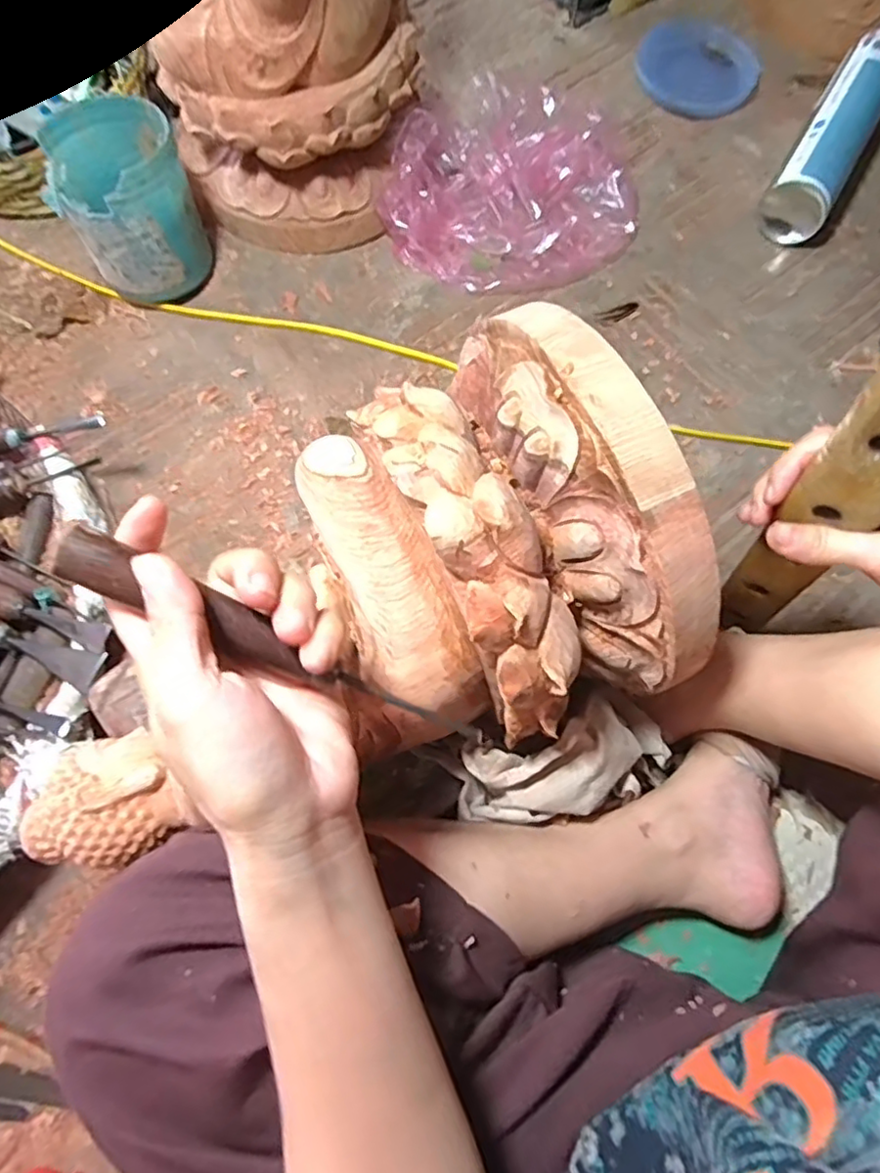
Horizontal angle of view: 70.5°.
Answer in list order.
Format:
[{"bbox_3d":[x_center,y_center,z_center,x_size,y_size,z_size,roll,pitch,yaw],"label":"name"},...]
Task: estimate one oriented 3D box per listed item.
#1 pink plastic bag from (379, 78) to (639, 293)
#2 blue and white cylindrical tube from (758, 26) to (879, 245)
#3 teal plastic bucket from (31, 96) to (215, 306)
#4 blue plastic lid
[{"bbox_3d":[0.077,-0.400,0.626,0.245,0.077,0.197,17,73,4],"label":"pink plastic bag"},{"bbox_3d":[0.414,-0.471,0.654,0.062,0.072,0.278,29,74,7],"label":"blue and white cylindrical tube"},{"bbox_3d":[-0.284,-0.349,0.575,0.105,0.118,0.114,0,73,-1],"label":"teal plastic bucket"},{"bbox_3d":[0.295,-0.593,0.706,0.131,0.023,0.122,0,73,-1],"label":"blue plastic lid"}]

